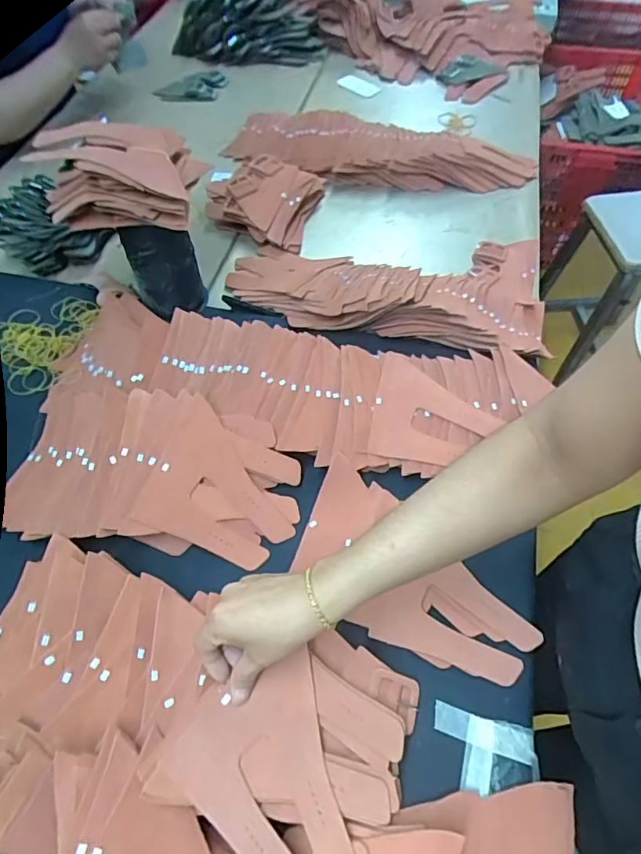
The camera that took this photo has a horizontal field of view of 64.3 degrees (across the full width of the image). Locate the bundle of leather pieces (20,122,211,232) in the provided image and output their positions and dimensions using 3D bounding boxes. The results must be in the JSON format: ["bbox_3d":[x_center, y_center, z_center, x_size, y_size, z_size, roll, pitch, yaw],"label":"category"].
[{"bbox_3d":[-0.240,-0.311,0.613,0.175,0.077,0.134,3,58,2],"label":"bundle of leather pieces"}]

